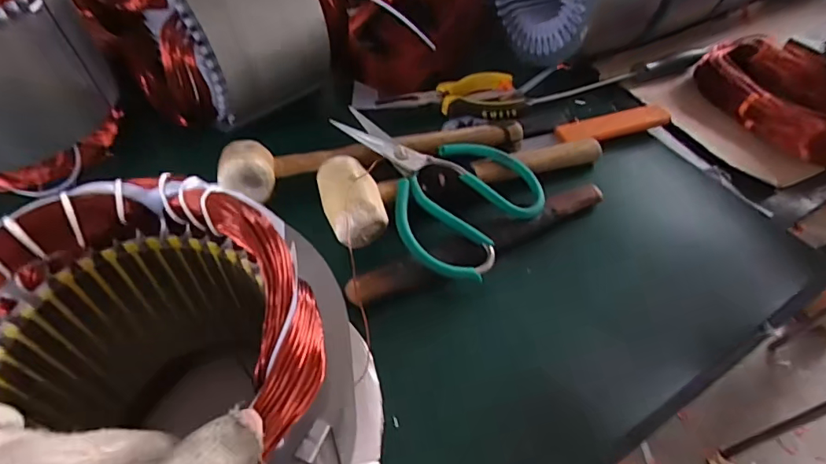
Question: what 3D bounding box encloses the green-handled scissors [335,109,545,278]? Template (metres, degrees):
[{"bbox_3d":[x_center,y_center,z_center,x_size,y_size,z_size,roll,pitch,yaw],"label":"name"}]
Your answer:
[{"bbox_3d":[0.011,-0.047,0.404,0.174,0.022,0.124,33,58,21],"label":"green-handled scissors"}]

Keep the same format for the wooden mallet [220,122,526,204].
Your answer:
[{"bbox_3d":[-0.029,-0.072,0.432,0.262,0.043,0.051,-15,54,-14],"label":"wooden mallet"}]

